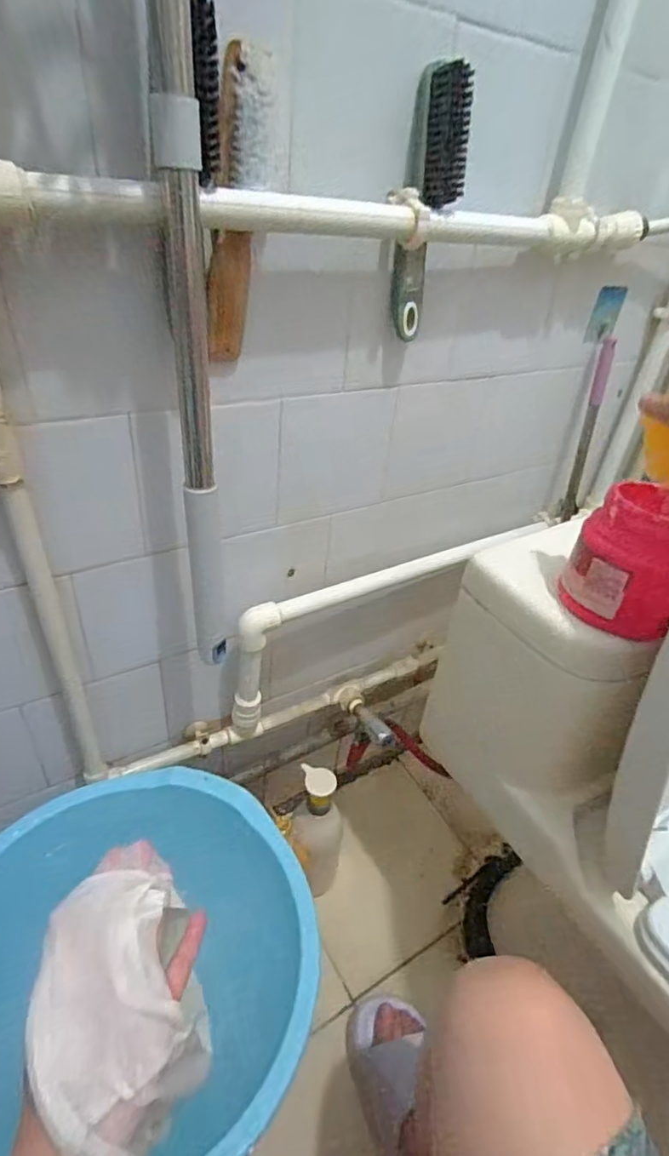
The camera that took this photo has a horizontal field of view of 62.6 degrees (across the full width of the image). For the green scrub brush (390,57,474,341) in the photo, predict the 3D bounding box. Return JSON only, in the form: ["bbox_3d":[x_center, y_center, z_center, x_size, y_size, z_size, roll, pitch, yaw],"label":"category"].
[{"bbox_3d":[0.086,-0.340,0.515,0.049,0.206,0.027,1,36,-8],"label":"green scrub brush"}]

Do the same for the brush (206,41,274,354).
[{"bbox_3d":[-0.076,-0.280,0.435,0.047,0.203,0.029,-23,45,-35],"label":"brush"}]

